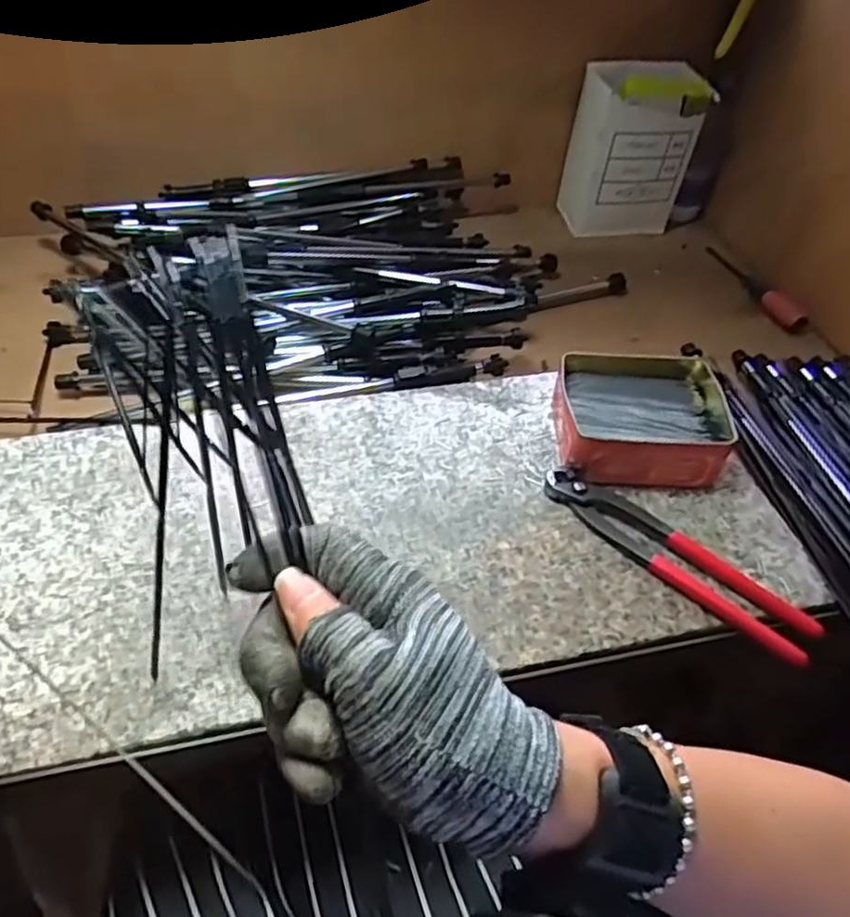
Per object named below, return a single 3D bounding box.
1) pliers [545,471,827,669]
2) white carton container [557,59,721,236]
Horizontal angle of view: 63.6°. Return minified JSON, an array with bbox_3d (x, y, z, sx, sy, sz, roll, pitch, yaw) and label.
[{"bbox_3d":[0.169,0.062,0.467,0.193,0.015,0.045,35,53,26],"label":"pliers"},{"bbox_3d":[0.231,-0.341,0.768,0.120,0.172,0.078,0,46,-5],"label":"white carton container"}]

